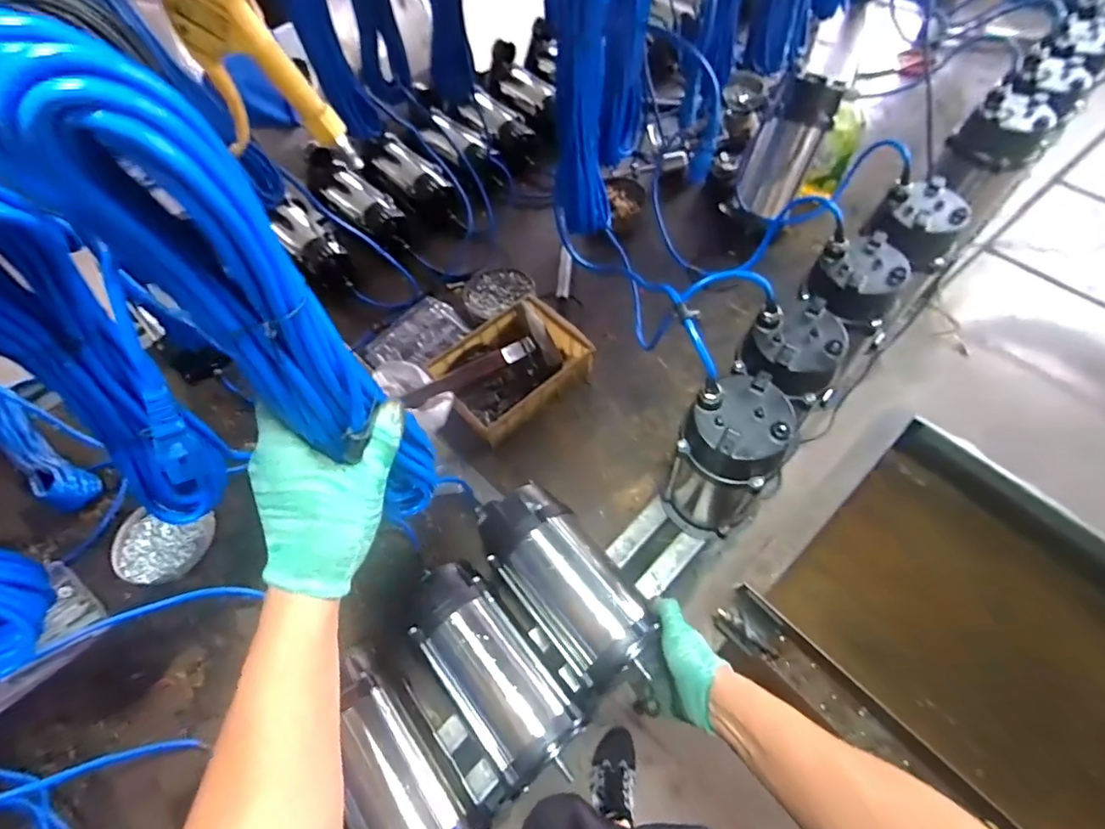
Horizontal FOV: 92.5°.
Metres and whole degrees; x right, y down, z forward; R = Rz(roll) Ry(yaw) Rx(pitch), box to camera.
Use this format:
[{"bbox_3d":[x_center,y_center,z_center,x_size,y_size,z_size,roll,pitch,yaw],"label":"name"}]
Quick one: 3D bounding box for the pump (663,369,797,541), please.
[{"bbox_3d":[0.220,0.064,0.698,0.107,0.270,0.110,-1,60,2],"label":"pump"}]

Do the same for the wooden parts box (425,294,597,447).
[{"bbox_3d":[-0.073,-0.086,0.902,0.250,0.052,0.186,-36,64,-17],"label":"wooden parts box"}]

